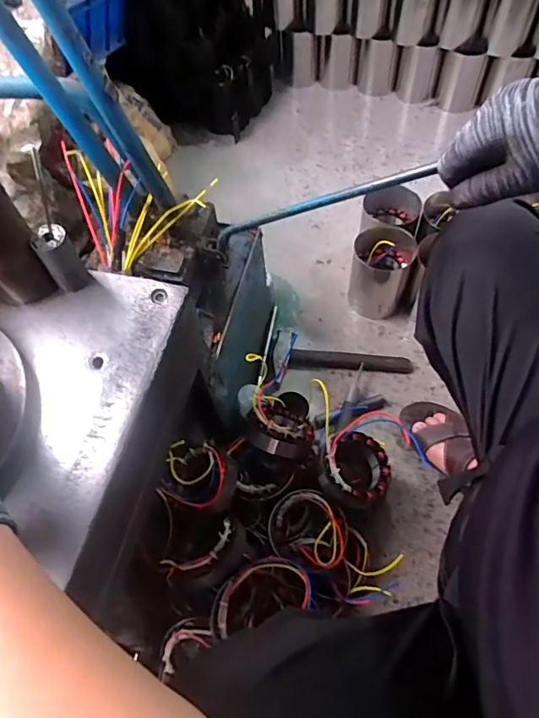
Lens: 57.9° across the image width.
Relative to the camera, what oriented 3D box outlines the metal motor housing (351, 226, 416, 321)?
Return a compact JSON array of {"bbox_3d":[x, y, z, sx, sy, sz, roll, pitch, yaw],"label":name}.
[{"bbox_3d":[0.232,-0.179,1.026,0.120,0.158,0.114,-2,59,3],"label":"metal motor housing"}]

